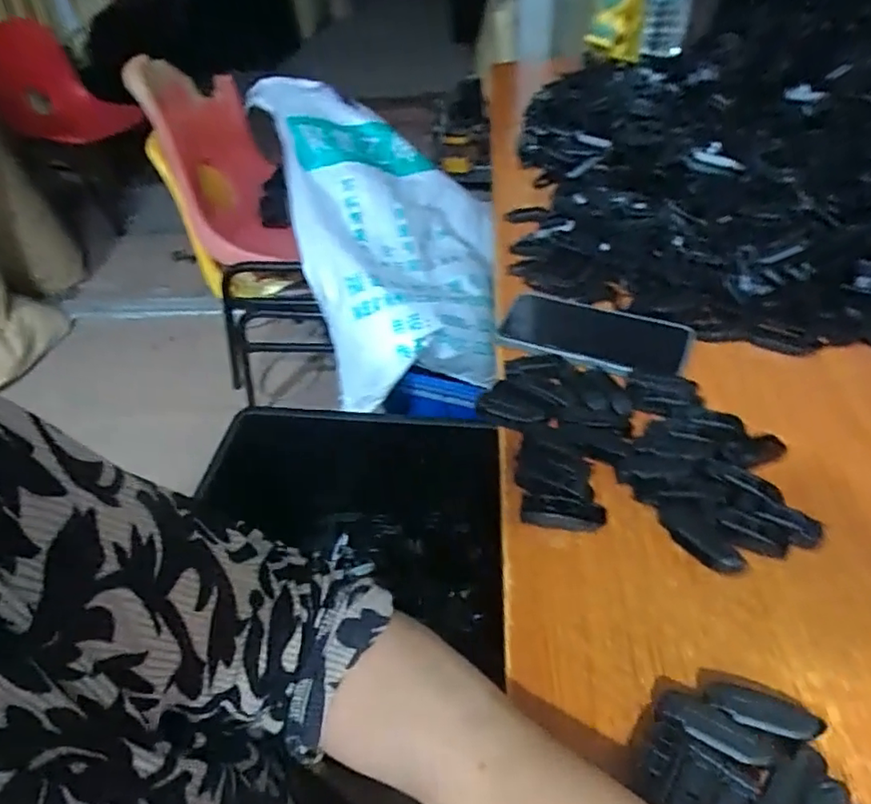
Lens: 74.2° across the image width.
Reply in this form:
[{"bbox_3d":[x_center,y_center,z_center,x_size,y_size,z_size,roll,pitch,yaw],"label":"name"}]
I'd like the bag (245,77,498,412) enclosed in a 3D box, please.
[{"bbox_3d":[-0.092,-0.321,1.027,0.370,0.291,0.581,-8,46,-2],"label":"bag"}]

